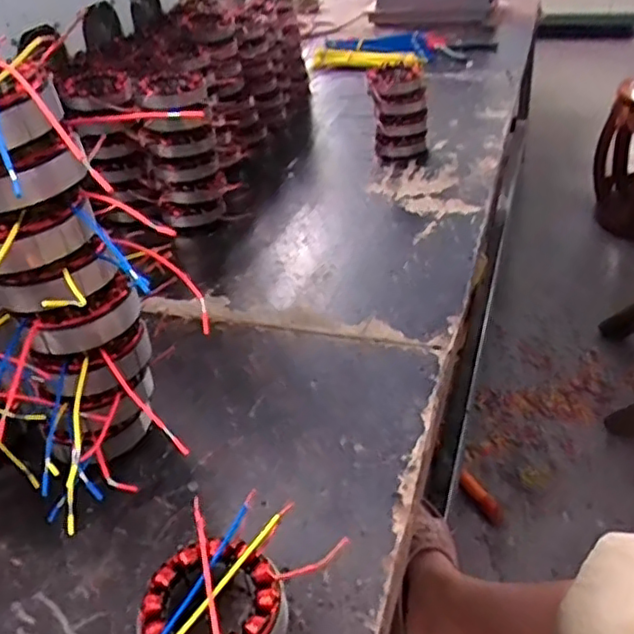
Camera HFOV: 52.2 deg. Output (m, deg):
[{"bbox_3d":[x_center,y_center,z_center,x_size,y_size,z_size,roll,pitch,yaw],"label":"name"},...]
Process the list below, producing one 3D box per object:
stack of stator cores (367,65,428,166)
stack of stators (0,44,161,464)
[{"bbox_3d":[0.130,-0.326,1.027,0.091,0.122,0.095,-2,35,5],"label":"stack of stator cores"},{"bbox_3d":[-0.177,-0.007,0.452,0.109,0.308,0.108,-19,38,-19],"label":"stack of stators"}]

